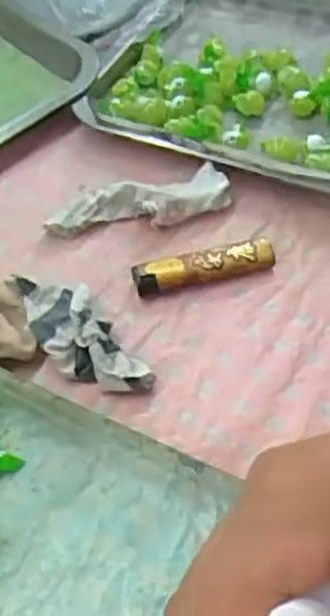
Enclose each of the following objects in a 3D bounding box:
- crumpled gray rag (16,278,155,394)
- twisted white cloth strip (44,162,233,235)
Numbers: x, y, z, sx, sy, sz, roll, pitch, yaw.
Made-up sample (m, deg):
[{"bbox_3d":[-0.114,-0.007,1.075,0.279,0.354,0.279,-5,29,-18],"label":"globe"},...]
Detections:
[{"bbox_3d":[-0.046,0.013,0.403,0.038,0.023,0.088,-32,57,-21],"label":"crumpled gray rag"},{"bbox_3d":[-0.016,-0.067,0.467,0.108,0.020,0.035,-6,52,-3],"label":"twisted white cloth strip"}]

